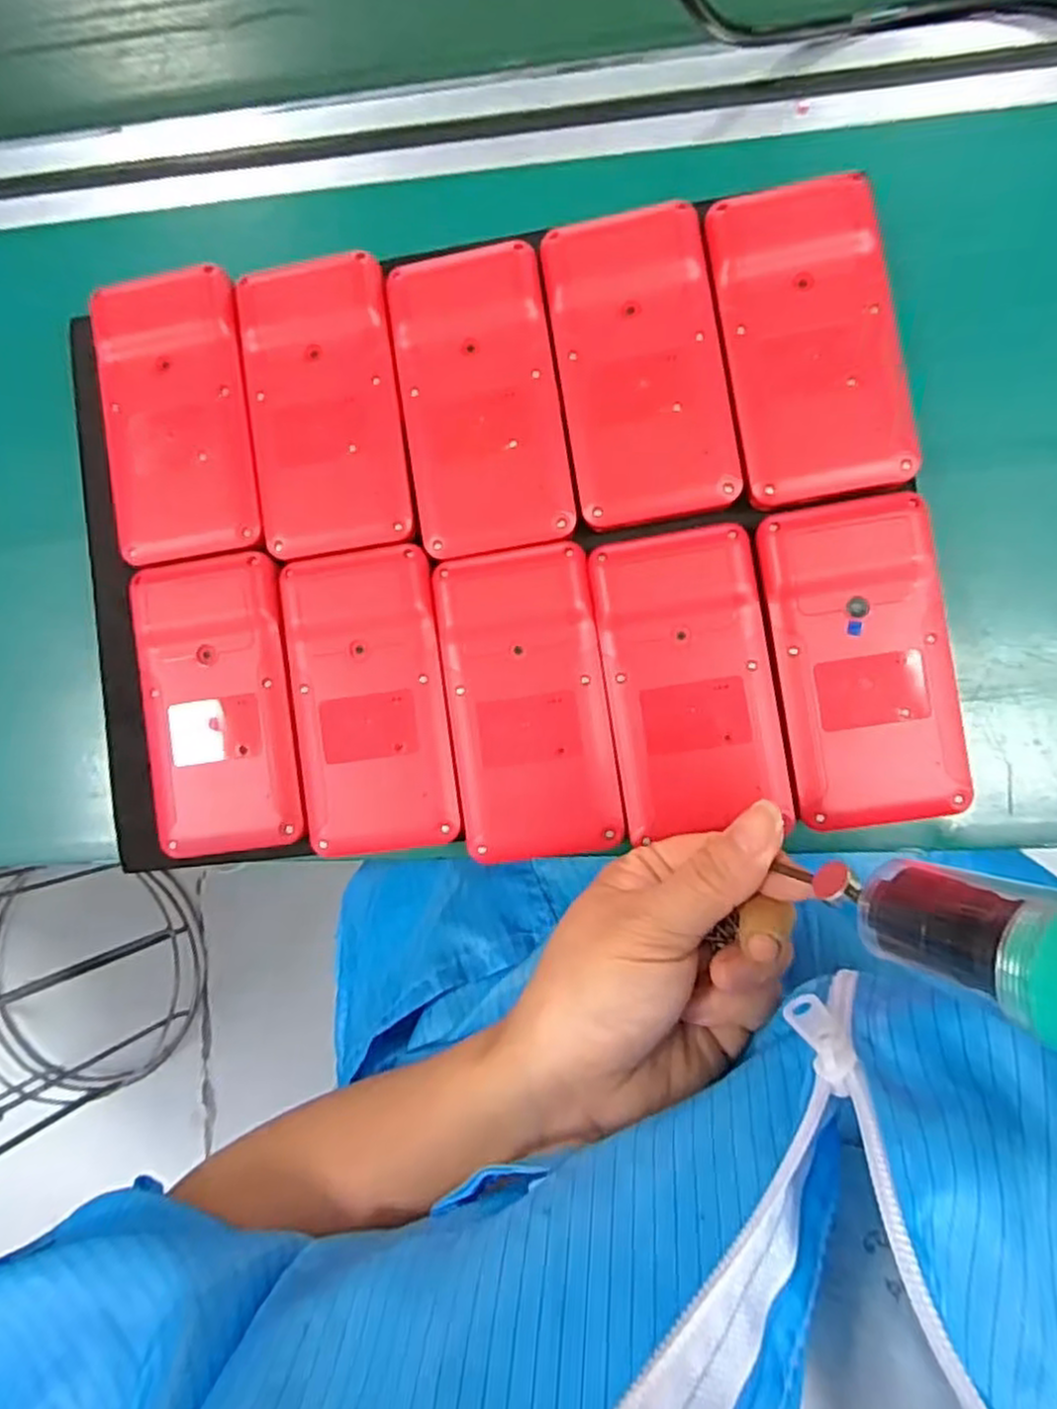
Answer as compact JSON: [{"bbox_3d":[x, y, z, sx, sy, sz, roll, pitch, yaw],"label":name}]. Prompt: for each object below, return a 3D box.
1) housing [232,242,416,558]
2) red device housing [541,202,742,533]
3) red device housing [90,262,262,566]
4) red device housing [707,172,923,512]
[{"bbox_3d":[-0.084,-0.122,0.296,0.063,0.011,0.119,-8,86,6],"label":"housing"},{"bbox_3d":[0.043,-0.131,0.279,0.060,0.009,0.118,-9,86,6],"label":"red device housing"},{"bbox_3d":[-0.148,-0.119,0.300,0.062,0.011,0.116,-7,86,6],"label":"red device housing"},{"bbox_3d":[0.107,-0.137,0.272,0.062,0.013,0.116,-8,86,6],"label":"red device housing"}]

